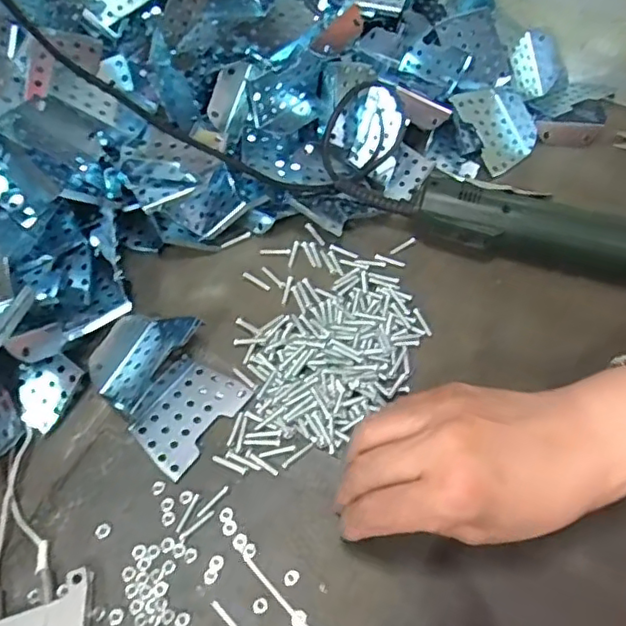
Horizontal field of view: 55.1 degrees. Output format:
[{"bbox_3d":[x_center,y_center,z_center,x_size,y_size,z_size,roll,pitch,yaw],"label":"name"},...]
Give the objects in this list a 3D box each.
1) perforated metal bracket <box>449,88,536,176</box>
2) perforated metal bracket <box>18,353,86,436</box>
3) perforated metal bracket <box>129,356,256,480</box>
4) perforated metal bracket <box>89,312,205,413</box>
[{"bbox_3d":[0.155,-0.156,0.501,0.059,0.010,0.072,-25,87,-18],"label":"perforated metal bracket"},{"bbox_3d":[-0.165,0.048,0.372,0.033,0.009,0.045,26,80,5],"label":"perforated metal bracket"},{"bbox_3d":[-0.079,0.059,0.370,0.052,0.008,0.069,32,63,18],"label":"perforated metal bracket"},{"bbox_3d":[-0.112,0.025,0.383,0.050,0.022,0.068,30,62,17],"label":"perforated metal bracket"}]

